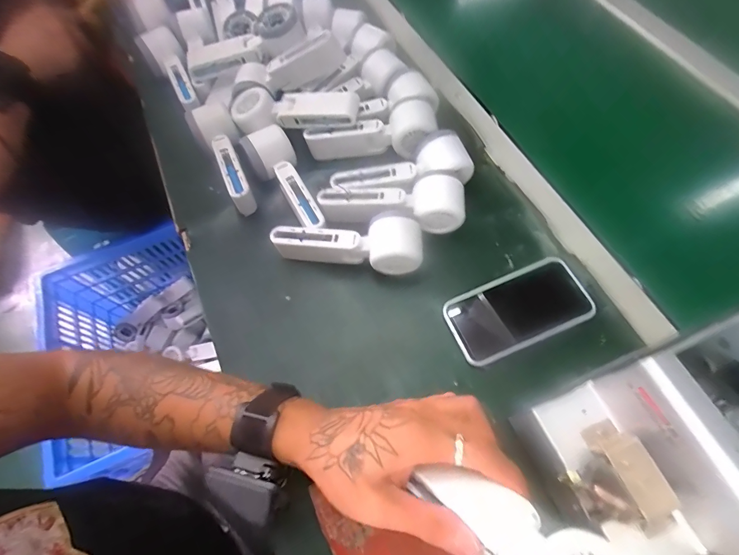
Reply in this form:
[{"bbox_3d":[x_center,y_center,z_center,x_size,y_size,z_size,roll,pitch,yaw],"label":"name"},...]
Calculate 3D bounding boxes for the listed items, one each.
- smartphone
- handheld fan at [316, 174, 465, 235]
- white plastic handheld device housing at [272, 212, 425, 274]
[{"bbox_3d":[0.157,0.033,0.405,0.144,0.012,0.077,-23,65,-7],"label":"smartphone"},{"bbox_3d":[0.025,-0.089,0.441,0.166,0.040,0.057,2,65,4],"label":"handheld fan"},{"bbox_3d":[-0.024,-0.042,0.430,0.166,0.060,0.057,6,65,7],"label":"white plastic handheld device housing"}]

